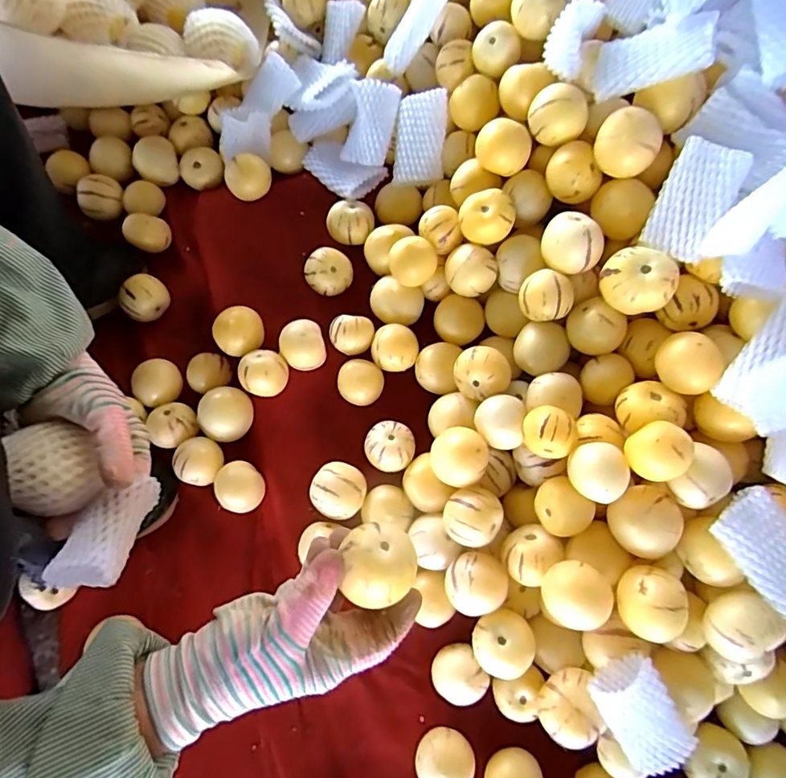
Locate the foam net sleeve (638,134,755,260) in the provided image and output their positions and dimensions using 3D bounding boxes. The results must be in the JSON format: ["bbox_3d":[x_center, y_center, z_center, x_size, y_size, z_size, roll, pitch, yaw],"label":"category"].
[{"bbox_3d":[0.235,-0.148,0.405,0.053,0.012,0.084,37,114,37],"label":"foam net sleeve"}]

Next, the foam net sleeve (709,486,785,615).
[{"bbox_3d":[0.275,0.118,0.373,0.052,0.013,0.081,-38,79,-7],"label":"foam net sleeve"}]

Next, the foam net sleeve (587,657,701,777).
[{"bbox_3d":[0.195,0.255,0.399,0.054,0.026,0.095,-30,99,10],"label":"foam net sleeve"}]

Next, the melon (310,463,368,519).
[{"bbox_3d":[-0.051,0.097,0.490,0.049,0.043,0.049,15,78,4],"label":"melon"}]

